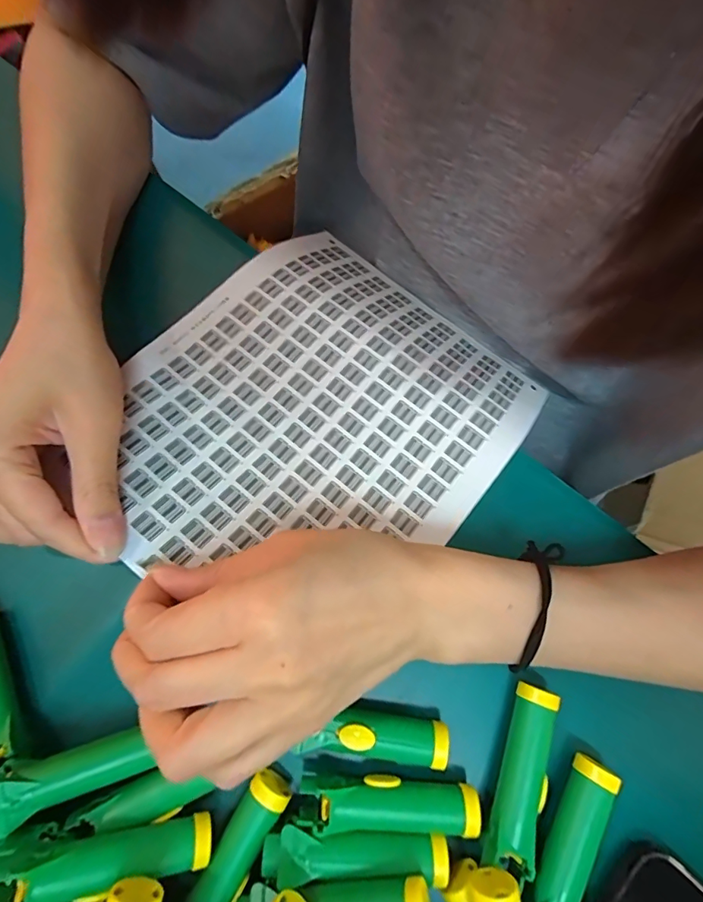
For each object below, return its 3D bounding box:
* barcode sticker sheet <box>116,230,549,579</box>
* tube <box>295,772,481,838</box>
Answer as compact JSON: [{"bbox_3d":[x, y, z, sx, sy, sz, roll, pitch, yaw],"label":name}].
[{"bbox_3d":[-0.017,-0.025,0.265,0.202,0.061,0.228,39,78,10],"label":"barcode sticker sheet"},{"bbox_3d":[0.017,0.159,0.198,0.080,0.014,0.019,3,75,2],"label":"tube"}]

